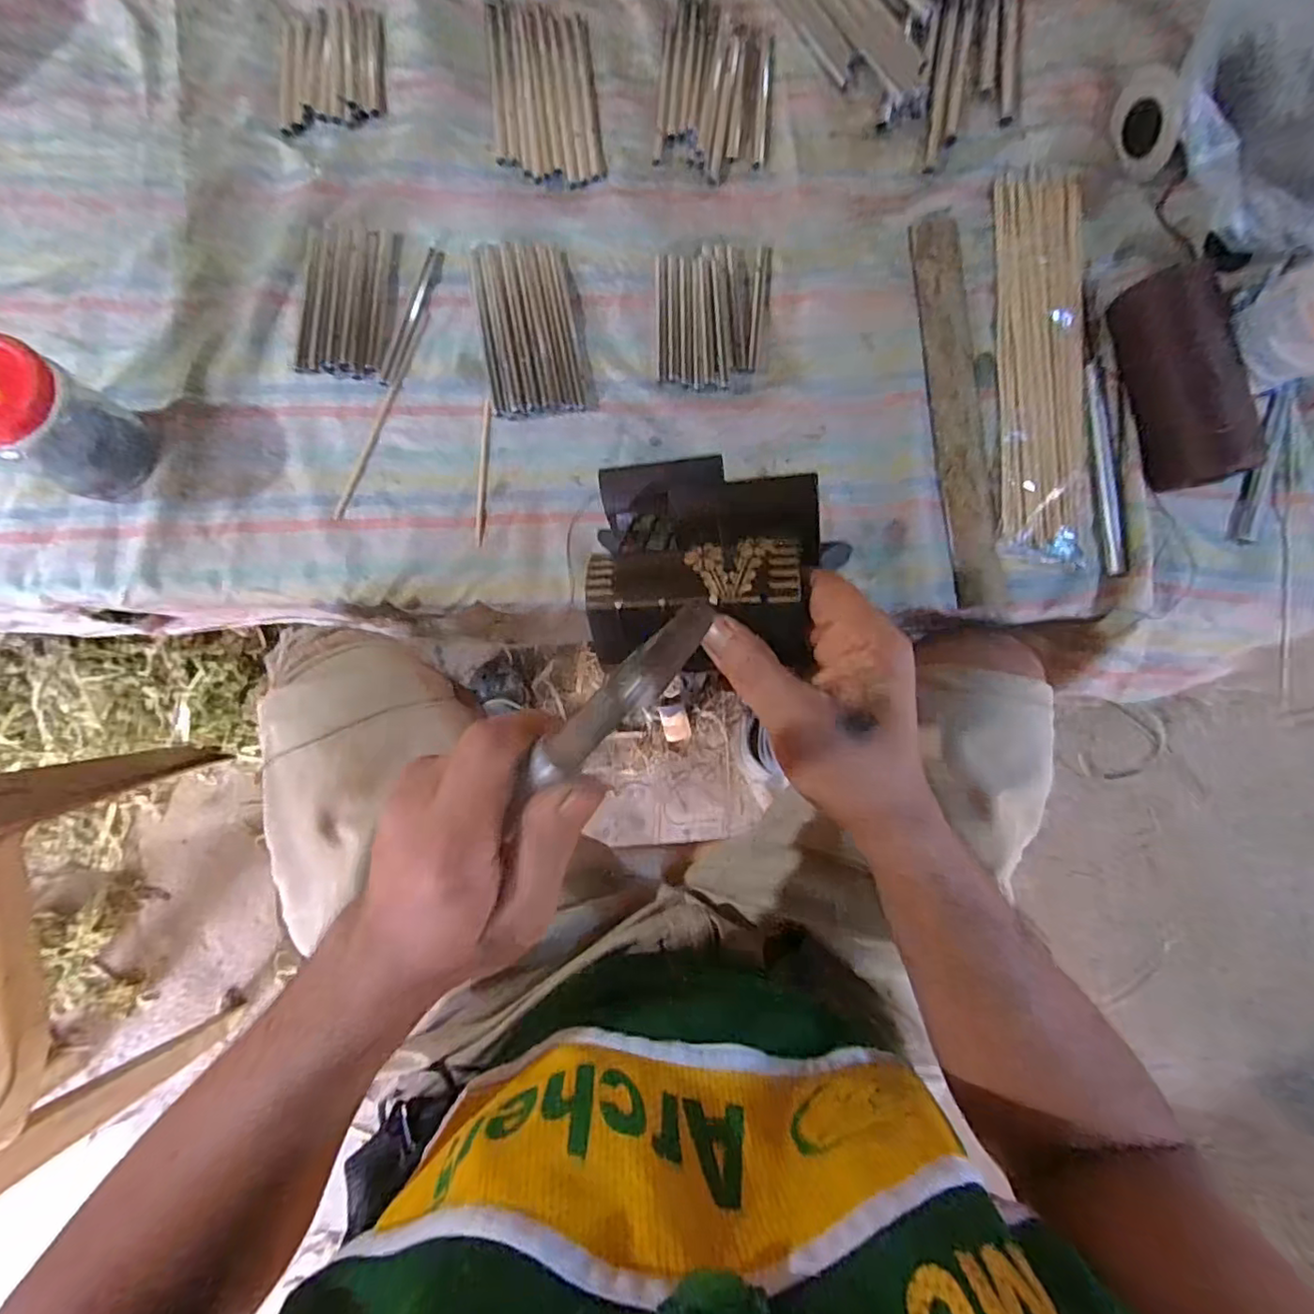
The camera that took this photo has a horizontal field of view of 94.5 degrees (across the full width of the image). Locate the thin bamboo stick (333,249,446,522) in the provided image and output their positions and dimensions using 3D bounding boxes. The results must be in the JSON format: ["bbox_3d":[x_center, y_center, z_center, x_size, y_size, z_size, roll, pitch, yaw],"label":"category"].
[{"bbox_3d":[-0.196,-0.201,0.447,0.015,0.006,0.212,17,85,-2],"label":"thin bamboo stick"}]

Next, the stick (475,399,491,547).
[{"bbox_3d":[-0.128,-0.136,0.446,0.008,0.004,0.107,1,86,-3],"label":"stick"}]

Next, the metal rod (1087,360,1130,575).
[{"bbox_3d":[0.346,-0.146,0.465,0.014,0.006,0.164,-3,87,-4],"label":"metal rod"}]

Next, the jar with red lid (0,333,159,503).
[{"bbox_3d":[-0.379,-0.146,0.378,0.058,0.094,0.066,27,82,0],"label":"jar with red lid"}]

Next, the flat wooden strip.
[{"bbox_3d":[0.231,-0.192,0.467,0.039,0.005,0.304,-6,87,-4],"label":"flat wooden strip"}]

